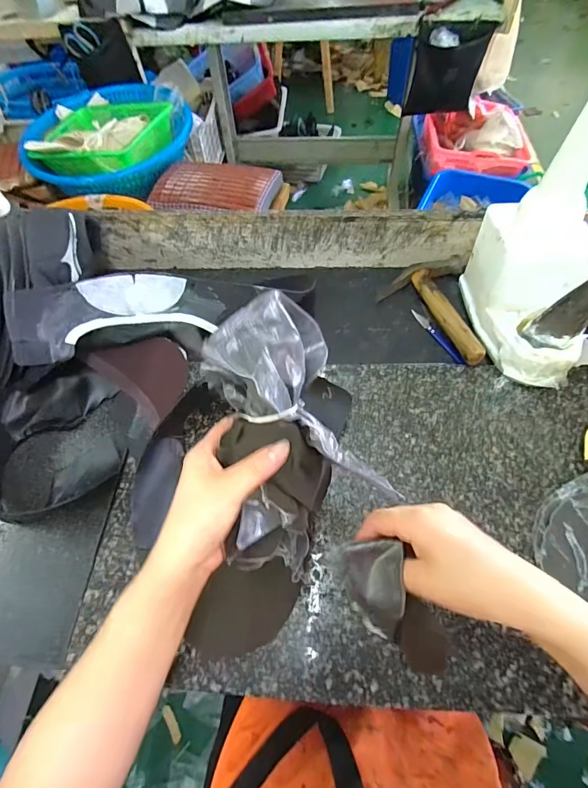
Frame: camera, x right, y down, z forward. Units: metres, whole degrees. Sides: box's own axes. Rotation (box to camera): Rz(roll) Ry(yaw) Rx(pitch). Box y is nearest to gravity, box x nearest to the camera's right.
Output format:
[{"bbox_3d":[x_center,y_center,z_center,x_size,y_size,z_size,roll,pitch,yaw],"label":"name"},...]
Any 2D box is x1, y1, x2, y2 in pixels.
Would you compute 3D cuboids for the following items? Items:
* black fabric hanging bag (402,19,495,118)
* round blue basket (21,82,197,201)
[{"bbox_3d":[0.471,-1.002,1.222,0.209,0.227,0.074,17,62,14],"label":"black fabric hanging bag"},{"bbox_3d":[-0.573,-0.823,1.241,0.474,0.127,0.490,-2,59,3],"label":"round blue basket"}]

